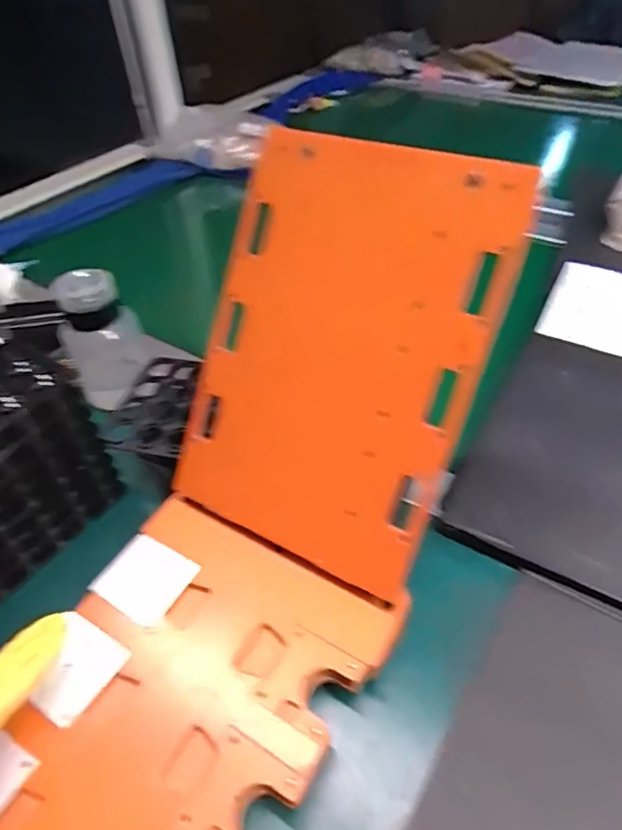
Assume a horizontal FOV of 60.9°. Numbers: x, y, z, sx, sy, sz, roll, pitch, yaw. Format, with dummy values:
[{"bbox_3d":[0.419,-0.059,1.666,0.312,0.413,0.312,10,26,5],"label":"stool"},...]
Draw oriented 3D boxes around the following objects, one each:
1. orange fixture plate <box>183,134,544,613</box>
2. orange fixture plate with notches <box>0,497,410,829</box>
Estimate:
[{"bbox_3d":[0.012,-0.030,0.302,0.157,0.231,0.011,22,13,24],"label":"orange fixture plate"},{"bbox_3d":[-0.076,0.160,0.262,0.156,0.012,0.226,21,50,23],"label":"orange fixture plate with notches"}]

